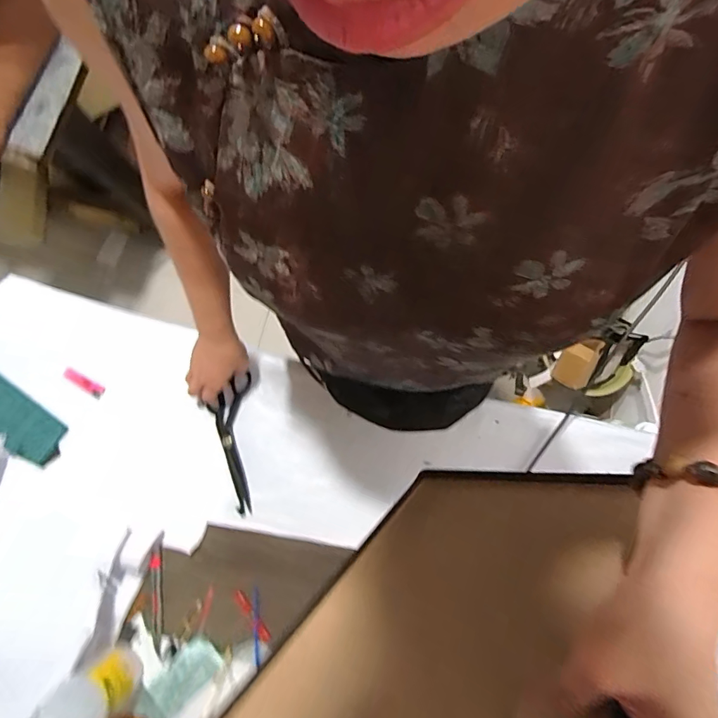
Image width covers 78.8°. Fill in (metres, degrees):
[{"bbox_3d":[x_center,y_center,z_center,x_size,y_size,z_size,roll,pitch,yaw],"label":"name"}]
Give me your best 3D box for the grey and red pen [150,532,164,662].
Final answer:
[{"bbox_3d":[-0.317,0.368,0.685,0.019,0.010,0.180,-4,80,1],"label":"grey and red pen"}]

